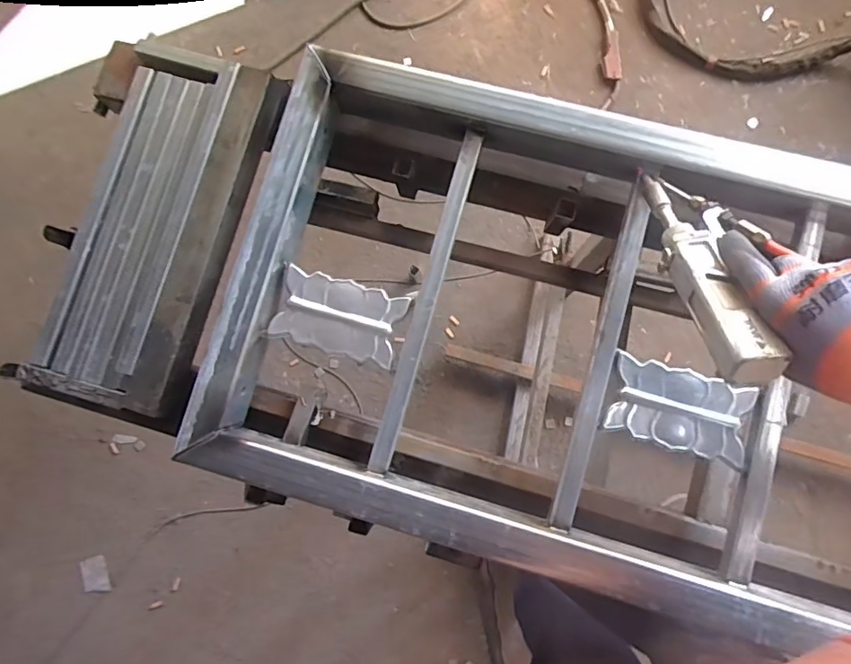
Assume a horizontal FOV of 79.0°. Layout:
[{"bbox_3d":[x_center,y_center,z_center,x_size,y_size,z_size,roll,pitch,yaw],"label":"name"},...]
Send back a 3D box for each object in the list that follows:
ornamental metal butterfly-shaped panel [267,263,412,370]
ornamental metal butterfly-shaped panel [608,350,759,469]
[{"bbox_3d":[-0.088,-0.016,0.529,0.127,0.012,0.074,17,84,5],"label":"ornamental metal butterfly-shaped panel"},{"bbox_3d":[0.246,0.074,0.498,0.130,0.007,0.075,15,84,5],"label":"ornamental metal butterfly-shaped panel"}]

